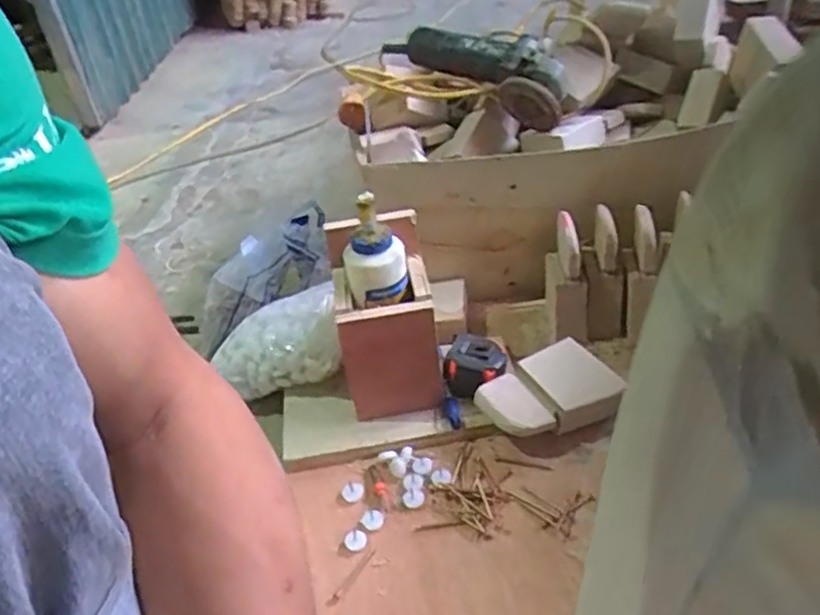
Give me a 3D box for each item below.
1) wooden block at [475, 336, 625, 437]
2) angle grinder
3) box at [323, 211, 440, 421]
[{"bbox_3d":[0.139,0.091,0.712,0.139,0.047,0.088,-17,38,-15],"label":"wooden block"},{"bbox_3d":[0.097,-0.344,0.994,0.093,0.085,0.343,-28,41,-27],"label":"angle grinder"},{"bbox_3d":[-0.026,0.017,0.723,0.097,0.189,0.125,-11,35,-3],"label":"box"}]

